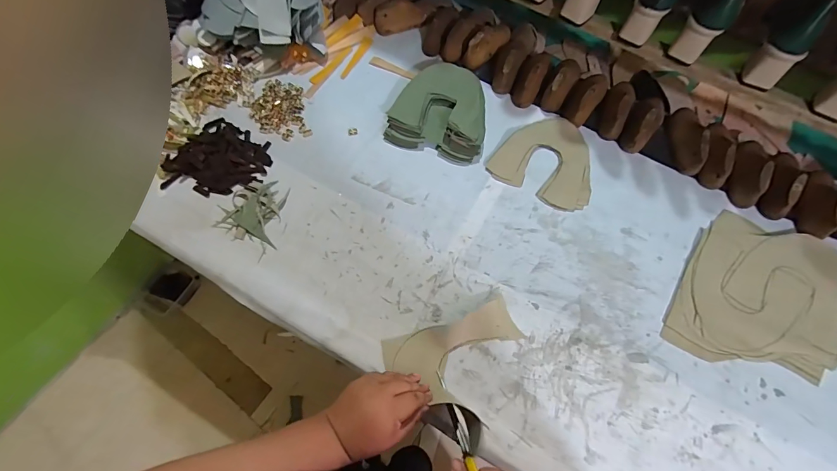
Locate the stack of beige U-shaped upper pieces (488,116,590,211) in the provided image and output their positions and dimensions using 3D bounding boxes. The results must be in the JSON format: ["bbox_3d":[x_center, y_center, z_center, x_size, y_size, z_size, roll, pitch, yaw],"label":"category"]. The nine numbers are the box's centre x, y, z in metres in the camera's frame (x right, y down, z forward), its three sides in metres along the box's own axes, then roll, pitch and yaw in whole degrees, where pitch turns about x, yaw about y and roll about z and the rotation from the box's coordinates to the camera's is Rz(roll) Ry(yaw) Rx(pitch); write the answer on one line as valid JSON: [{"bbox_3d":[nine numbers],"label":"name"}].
[{"bbox_3d":[0.235,-0.136,0.668,0.169,0.006,0.168,31,70,13],"label":"stack of beige U-shaped upper pieces"}]

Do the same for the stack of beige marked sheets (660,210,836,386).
[{"bbox_3d":[0.518,0.088,0.566,0.229,0.011,0.261,26,69,11],"label":"stack of beige marked sheets"}]

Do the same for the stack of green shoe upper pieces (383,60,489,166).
[{"bbox_3d":[0.048,-0.228,0.686,0.164,0.045,0.176,20,68,9],"label":"stack of green shoe upper pieces"}]

